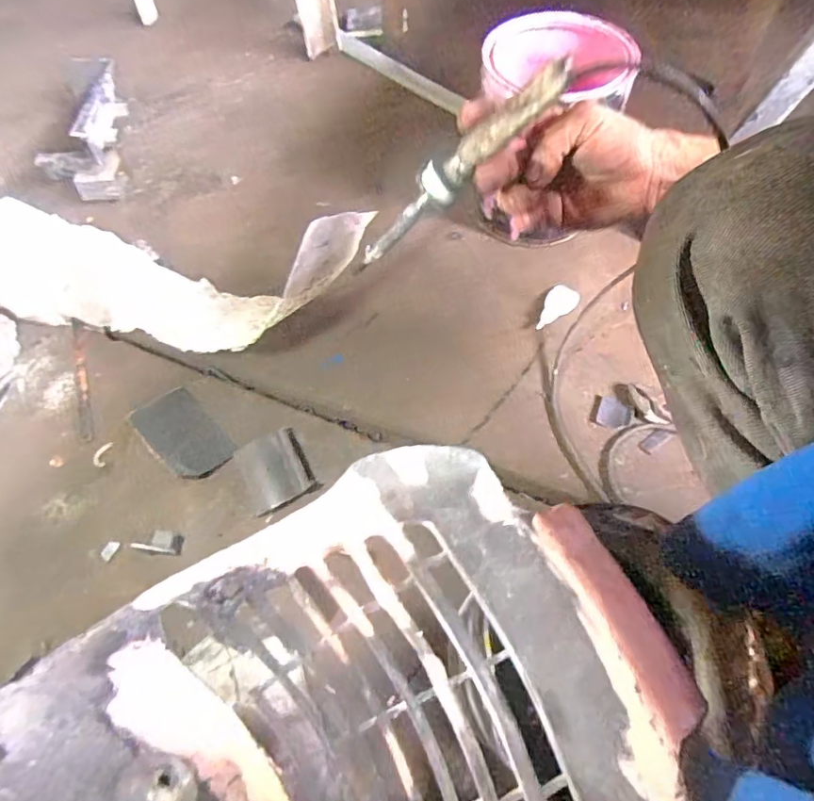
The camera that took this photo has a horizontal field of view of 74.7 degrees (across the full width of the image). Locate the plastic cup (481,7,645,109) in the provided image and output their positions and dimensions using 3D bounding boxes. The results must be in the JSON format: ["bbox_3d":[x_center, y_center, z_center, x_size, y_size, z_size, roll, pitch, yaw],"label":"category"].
[{"bbox_3d":[0.163,-0.355,0.576,0.156,0.057,0.140,6,63,5],"label":"plastic cup"}]

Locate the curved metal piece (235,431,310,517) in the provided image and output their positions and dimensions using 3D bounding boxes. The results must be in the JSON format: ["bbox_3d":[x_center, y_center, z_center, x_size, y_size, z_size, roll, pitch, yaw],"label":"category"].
[{"bbox_3d":[-0.142,0.072,0.557,0.061,0.010,0.075,-25,64,-11],"label":"curved metal piece"}]

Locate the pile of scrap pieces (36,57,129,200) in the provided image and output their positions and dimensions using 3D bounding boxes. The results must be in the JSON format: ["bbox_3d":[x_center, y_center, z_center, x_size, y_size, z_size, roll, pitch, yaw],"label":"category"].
[{"bbox_3d":[-0.458,-0.399,0.782,0.094,0.079,0.232,-3,62,1],"label":"pile of scrap pieces"}]

